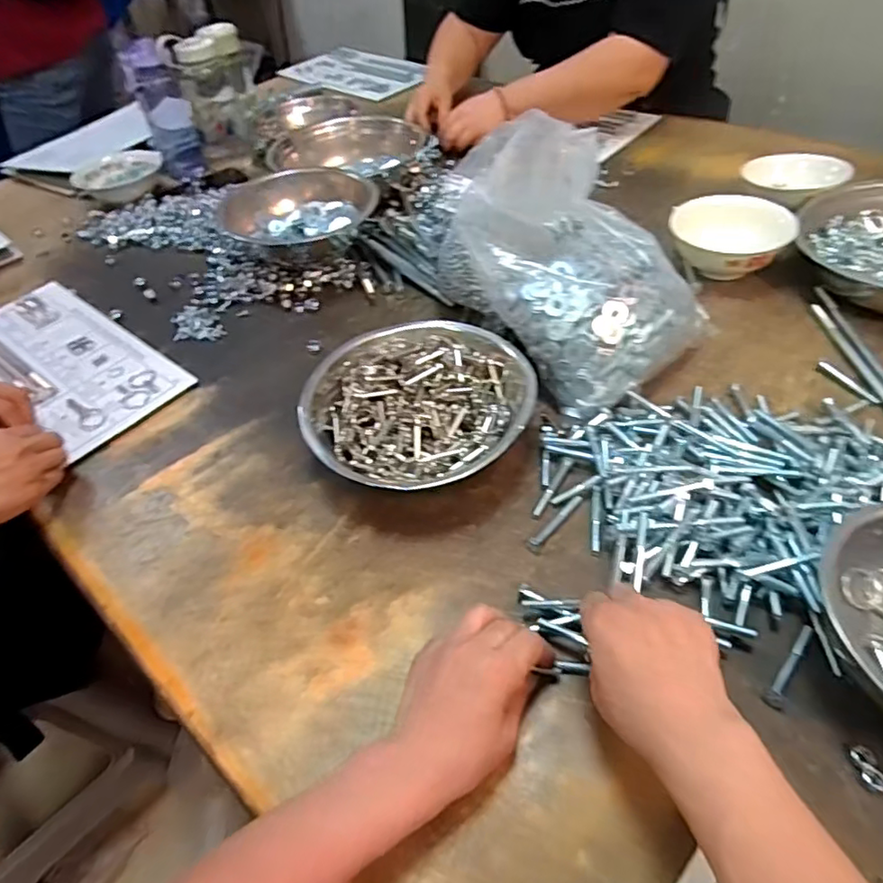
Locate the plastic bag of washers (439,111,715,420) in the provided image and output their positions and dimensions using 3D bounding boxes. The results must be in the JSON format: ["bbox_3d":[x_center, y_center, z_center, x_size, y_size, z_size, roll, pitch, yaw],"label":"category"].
[{"bbox_3d":[0.142,-0.186,0.626,0.194,0.196,0.241,-32,52,-21],"label":"plastic bag of washers"}]

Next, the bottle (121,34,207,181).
[{"bbox_3d":[-0.491,-0.580,1.066,0.085,0.207,0.095,-22,48,-15],"label":"bottle"}]

